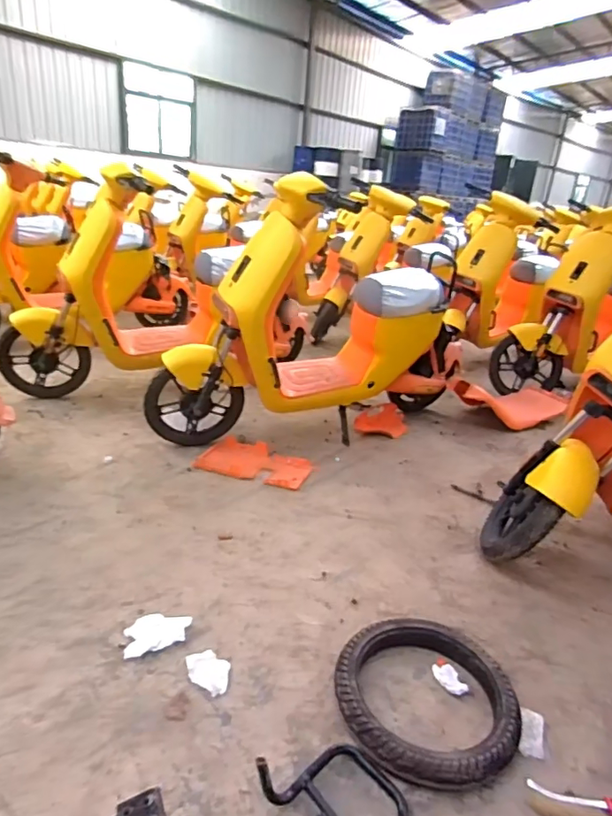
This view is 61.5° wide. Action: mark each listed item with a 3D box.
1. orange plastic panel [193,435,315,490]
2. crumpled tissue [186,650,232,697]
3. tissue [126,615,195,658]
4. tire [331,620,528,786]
[{"bbox_3d":[-0.181,0.196,1.913,0.401,0.021,0.245,14,24,15],"label":"orange plastic panel"},{"bbox_3d":[-0.204,0.549,1.077,0.106,0.026,0.068,19,26,25],"label":"crumpled tissue"},{"bbox_3d":[-0.327,0.492,1.136,0.137,0.037,0.093,0,24,-17],"label":"tissue"},{"bbox_3d":[0.235,0.579,1.031,0.345,0.072,0.329,6,23,-3],"label":"tire"}]

